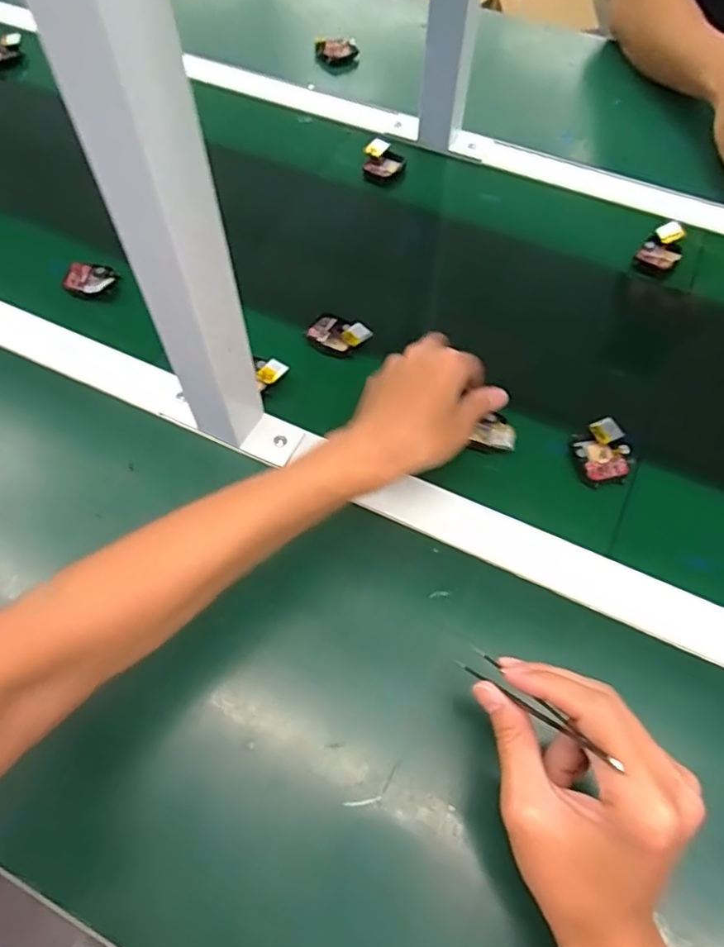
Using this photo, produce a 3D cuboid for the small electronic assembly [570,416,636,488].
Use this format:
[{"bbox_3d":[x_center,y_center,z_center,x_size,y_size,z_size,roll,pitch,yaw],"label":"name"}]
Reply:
[{"bbox_3d":[0.190,-0.017,0.481,0.040,0.014,0.052,-8,59,-4],"label":"small electronic assembly"}]

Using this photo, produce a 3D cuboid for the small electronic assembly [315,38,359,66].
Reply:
[{"bbox_3d":[-0.032,-0.543,0.777,0.053,0.020,0.030,-3,58,-1],"label":"small electronic assembly"}]

